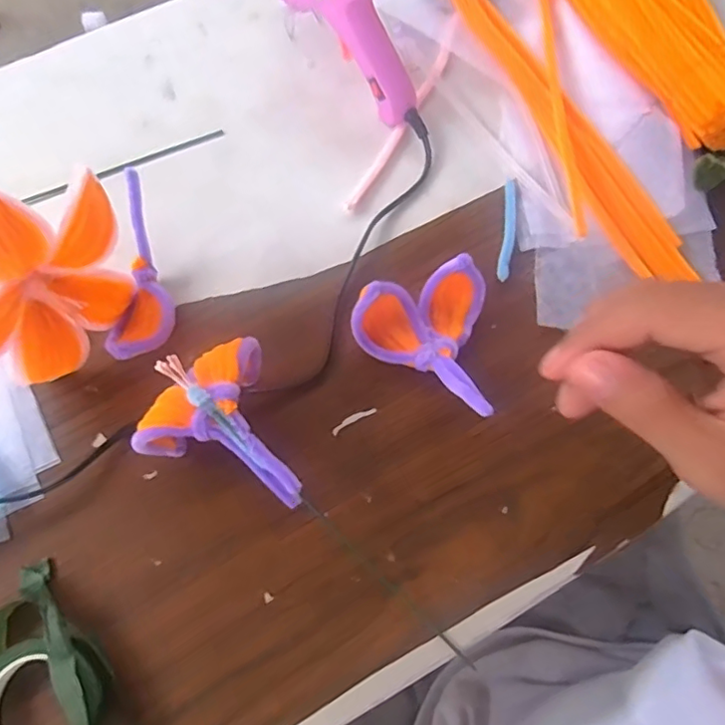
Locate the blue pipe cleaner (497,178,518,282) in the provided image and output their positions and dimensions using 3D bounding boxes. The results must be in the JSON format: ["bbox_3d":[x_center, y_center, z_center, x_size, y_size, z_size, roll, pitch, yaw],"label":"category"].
[{"bbox_3d":[0.099,-0.090,0.383,0.010,0.006,0.077,9,73,1],"label":"blue pipe cleaner"}]

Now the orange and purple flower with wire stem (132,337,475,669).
[{"bbox_3d":[-0.031,0.079,0.318,0.082,0.059,0.215,-43,96,-11],"label":"orange and purple flower with wire stem"}]

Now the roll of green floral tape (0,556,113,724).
[{"bbox_3d":[-0.165,0.153,0.283,0.064,0.014,0.093,-28,76,-10],"label":"roll of green floral tape"}]

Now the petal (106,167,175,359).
[{"bbox_3d":[-0.127,-0.053,0.335,0.030,0.037,0.107,6,73,0],"label":"petal"}]

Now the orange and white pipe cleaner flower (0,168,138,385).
[{"bbox_3d":[-0.164,-0.043,0.297,0.029,0.100,0.105,30,100,21],"label":"orange and white pipe cleaner flower"}]

